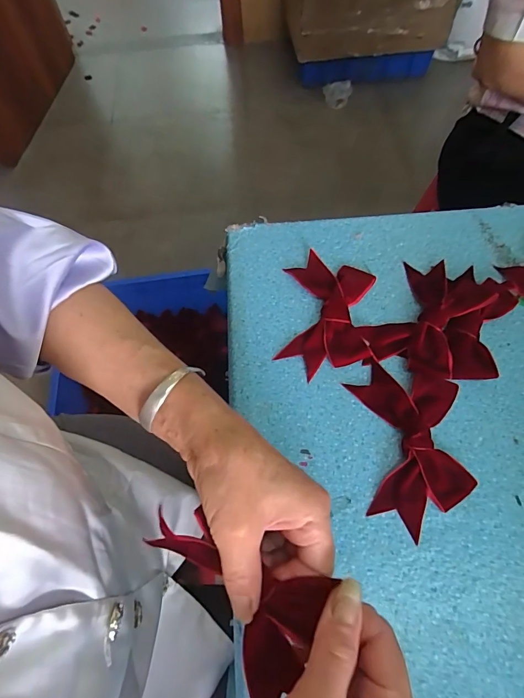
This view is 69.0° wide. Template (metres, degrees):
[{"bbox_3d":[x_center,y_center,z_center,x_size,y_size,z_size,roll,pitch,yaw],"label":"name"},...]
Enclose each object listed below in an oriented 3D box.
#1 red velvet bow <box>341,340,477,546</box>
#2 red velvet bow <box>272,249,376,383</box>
[{"bbox_3d":[0.132,0.072,0.334,0.091,0.018,0.152,-6,63,0],"label":"red velvet bow"},{"bbox_3d":[0.066,-0.036,0.393,0.087,0.012,0.134,8,64,6],"label":"red velvet bow"}]

